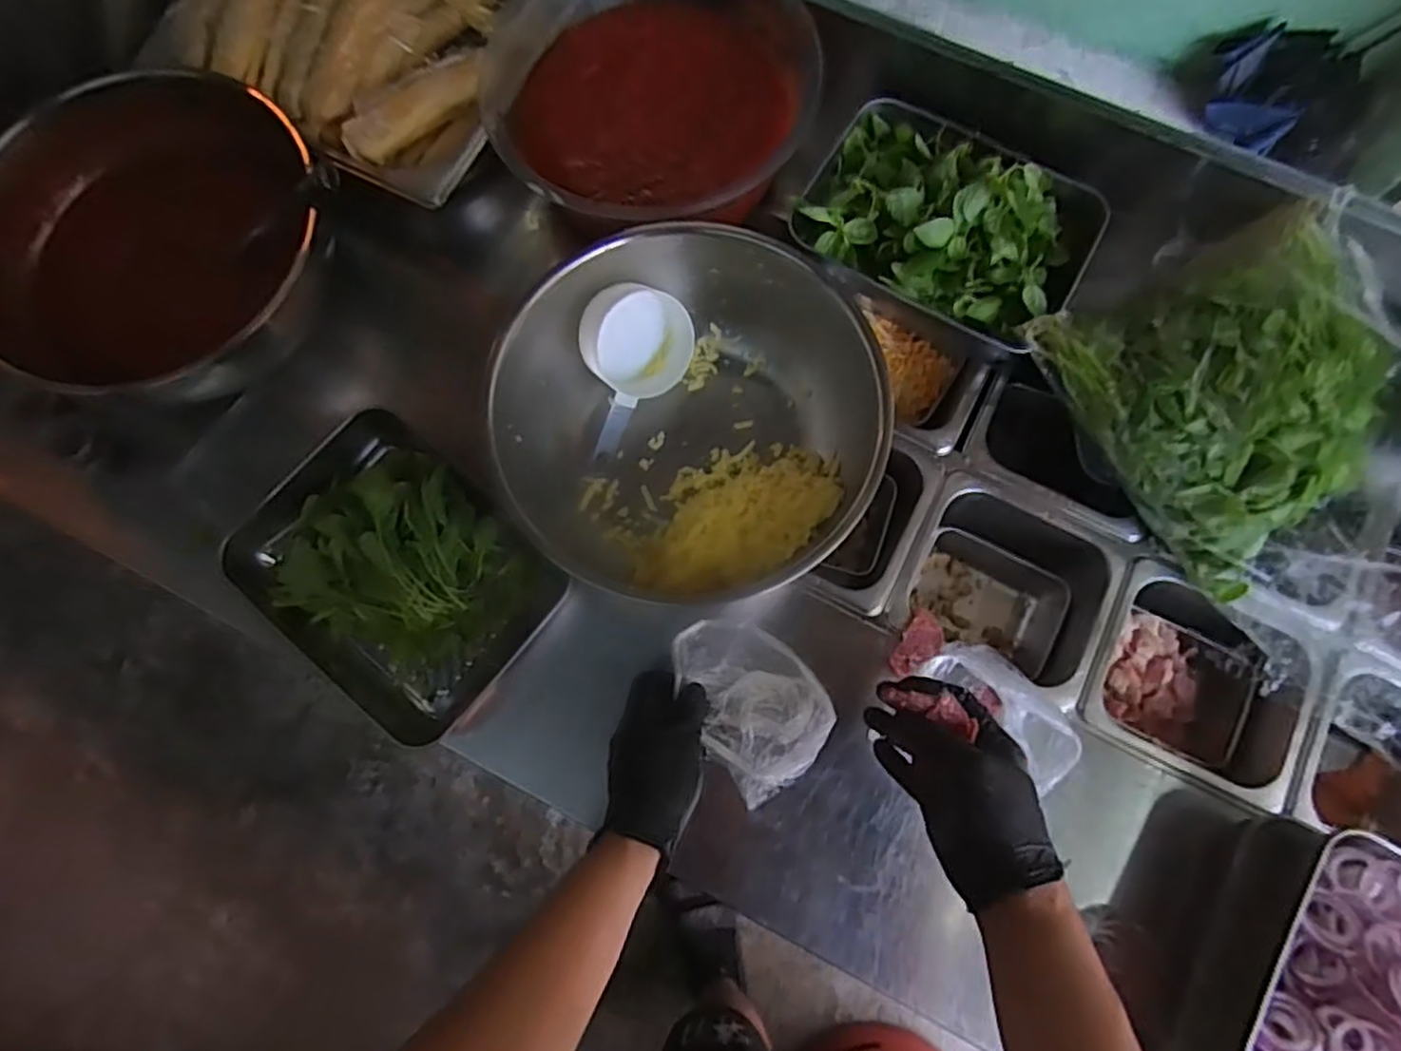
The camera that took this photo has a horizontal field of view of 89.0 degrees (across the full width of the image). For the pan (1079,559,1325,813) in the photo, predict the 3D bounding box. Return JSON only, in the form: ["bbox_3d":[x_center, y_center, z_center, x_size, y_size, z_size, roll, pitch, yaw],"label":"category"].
[{"bbox_3d":[0.423,0.139,0.633,0.176,0.098,0.154,28,79,7],"label":"pan"}]

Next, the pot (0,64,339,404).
[{"bbox_3d":[-0.470,-0.249,0.627,0.305,0.110,0.269,-8,77,-1],"label":"pot"}]

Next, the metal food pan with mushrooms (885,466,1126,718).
[{"bbox_3d":[0.270,0.058,0.666,0.175,0.107,0.162,26,79,7],"label":"metal food pan with mushrooms"}]

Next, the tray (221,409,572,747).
[{"bbox_3d":[-0.262,0.044,0.611,0.253,0.049,0.201,44,81,10],"label":"tray"}]

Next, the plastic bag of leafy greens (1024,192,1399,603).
[{"bbox_3d":[0.456,-0.111,0.598,0.260,0.091,0.267,-28,78,-5],"label":"plastic bag of leafy greens"}]

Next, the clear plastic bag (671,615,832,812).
[{"bbox_3d":[0.039,0.140,0.585,0.102,0.031,0.143,-38,79,-7],"label":"clear plastic bag"}]

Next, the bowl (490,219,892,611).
[{"bbox_3d":[-0.011,-0.084,0.595,0.287,0.111,0.301,0,77,1],"label":"bowl"}]

